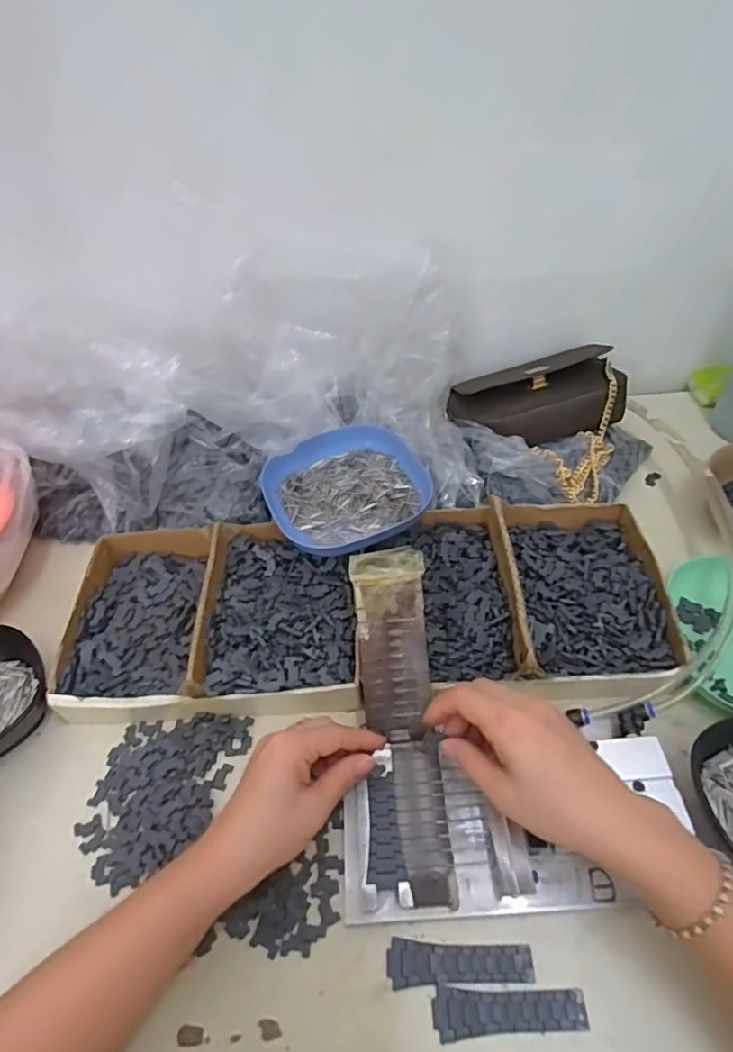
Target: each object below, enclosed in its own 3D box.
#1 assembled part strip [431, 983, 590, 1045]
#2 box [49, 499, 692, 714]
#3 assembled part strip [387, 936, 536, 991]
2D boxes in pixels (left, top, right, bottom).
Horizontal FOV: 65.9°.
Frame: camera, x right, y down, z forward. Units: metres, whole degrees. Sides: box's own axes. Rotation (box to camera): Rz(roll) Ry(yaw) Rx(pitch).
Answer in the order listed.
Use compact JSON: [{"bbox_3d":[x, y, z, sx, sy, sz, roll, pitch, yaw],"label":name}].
[{"bbox_3d":[0.082,0.277,0.322,0.085,0.004,0.023,-3,49,2],"label":"assembled part strip"},{"bbox_3d":[-0.002,0.062,0.478,0.484,0.057,0.190,-2,49,4],"label":"box"},{"bbox_3d":[0.056,0.263,0.338,0.085,0.004,0.023,0,49,5],"label":"assembled part strip"}]

